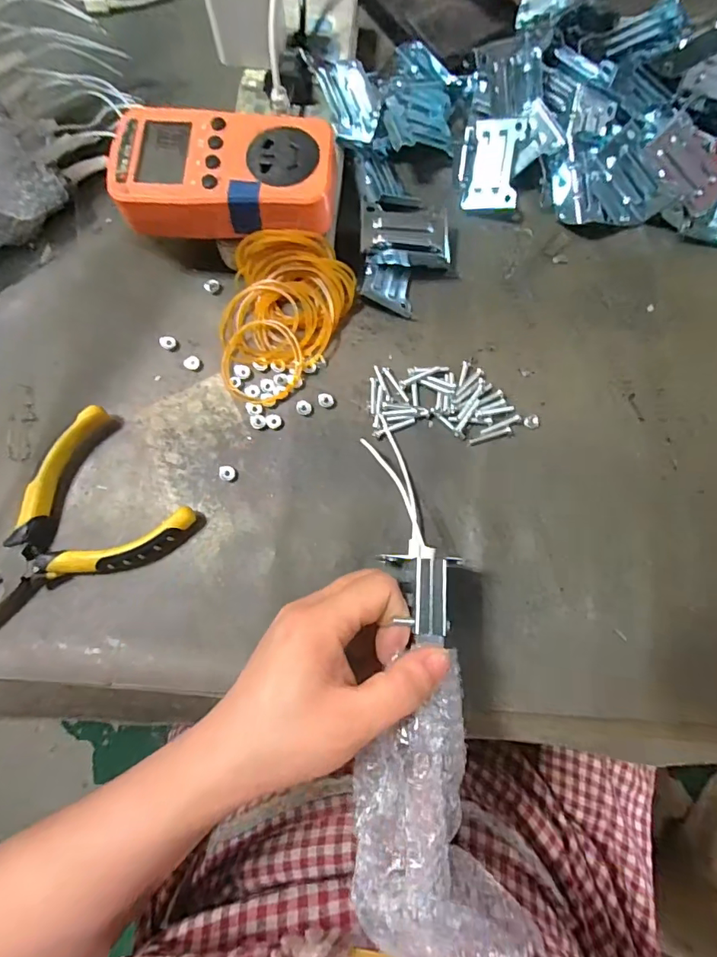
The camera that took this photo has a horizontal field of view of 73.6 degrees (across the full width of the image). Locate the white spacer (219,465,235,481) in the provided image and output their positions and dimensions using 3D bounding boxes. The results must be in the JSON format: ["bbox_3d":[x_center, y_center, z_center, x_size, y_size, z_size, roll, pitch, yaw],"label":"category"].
[{"bbox_3d":[-0.082,-0.003,0.298,0.010,0.006,0.010,0,78,0],"label":"white spacer"}]

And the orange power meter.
[{"bbox_3d":[-0.078,-0.182,0.286,0.126,0.028,0.064,2,77,1],"label":"orange power meter"}]

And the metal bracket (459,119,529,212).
[{"bbox_3d":[0.091,-0.217,0.330,0.040,0.014,0.056,8,99,10],"label":"metal bracket"}]

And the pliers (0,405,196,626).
[{"bbox_3d":[-0.178,0.040,0.282,0.142,0.018,0.091,-44,82,-8],"label":"pliers"}]

